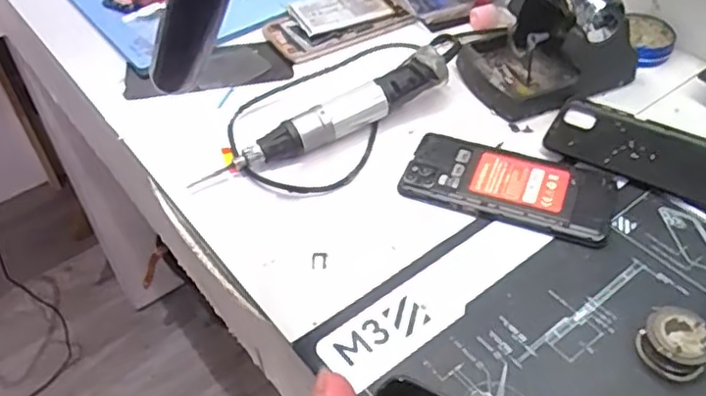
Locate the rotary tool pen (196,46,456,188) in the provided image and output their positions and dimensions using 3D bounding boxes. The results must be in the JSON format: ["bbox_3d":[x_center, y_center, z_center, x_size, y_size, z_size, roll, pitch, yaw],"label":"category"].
[{"bbox_3d":[-0.018,-0.064,0.539,0.241,0.035,0.038,-28,51,-22],"label":"rotary tool pen"}]

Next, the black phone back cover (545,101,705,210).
[{"bbox_3d":[0.243,-0.038,0.526,0.156,0.004,0.079,23,51,23],"label":"black phone back cover"}]

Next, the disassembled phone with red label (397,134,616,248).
[{"bbox_3d":[0.119,-0.011,0.502,0.155,0.009,0.080,15,48,16],"label":"disassembled phone with red label"}]

